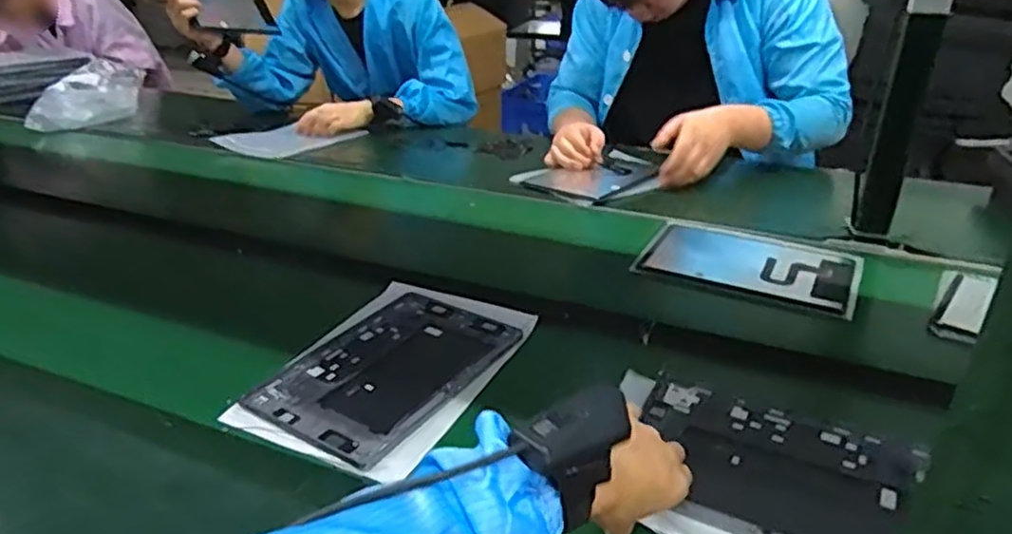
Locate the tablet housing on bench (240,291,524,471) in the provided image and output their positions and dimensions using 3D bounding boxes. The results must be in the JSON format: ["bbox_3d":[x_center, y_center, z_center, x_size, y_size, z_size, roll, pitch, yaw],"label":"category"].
[{"bbox_3d":[-0.119,0.100,0.724,0.175,0.008,0.254,16,32,29],"label":"tablet housing on bench"}]

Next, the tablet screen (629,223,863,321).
[{"bbox_3d":[0.318,-0.002,0.922,0.263,0.014,0.180,15,32,27],"label":"tablet screen"}]

